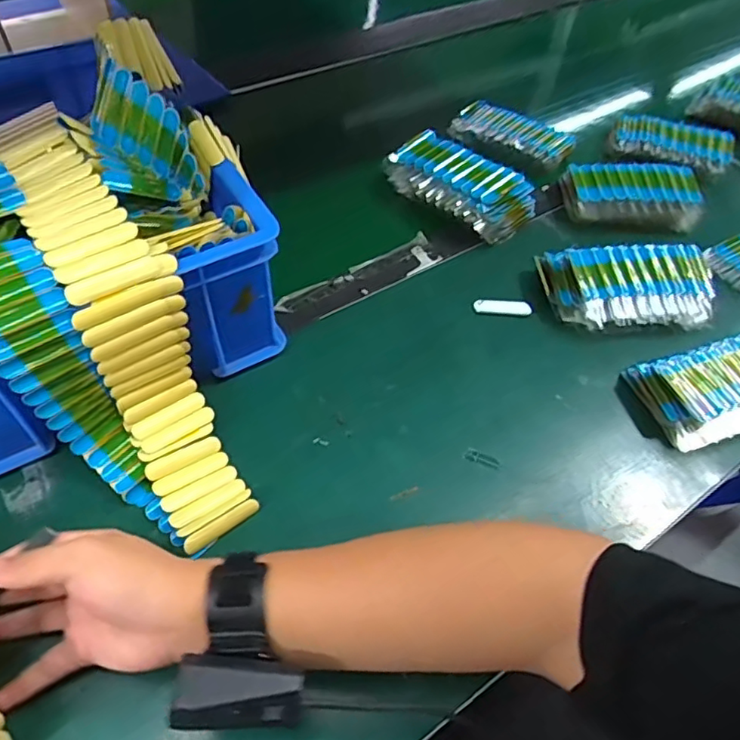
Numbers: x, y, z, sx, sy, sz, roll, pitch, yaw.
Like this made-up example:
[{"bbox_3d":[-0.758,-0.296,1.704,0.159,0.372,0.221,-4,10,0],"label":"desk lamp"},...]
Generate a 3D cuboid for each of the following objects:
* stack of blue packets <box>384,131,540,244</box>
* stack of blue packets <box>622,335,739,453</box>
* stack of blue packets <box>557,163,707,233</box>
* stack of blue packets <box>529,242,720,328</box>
[{"bbox_3d":[0.103,-0.224,0.699,0.181,0.063,0.096,37,59,21],"label":"stack of blue packets"},{"bbox_3d":[0.354,0.014,0.558,0.187,0.037,0.101,-12,55,-13],"label":"stack of blue packets"},{"bbox_3d":[0.331,-0.221,0.725,0.161,0.042,0.095,-3,54,-6],"label":"stack of blue packets"},{"bbox_3d":[0.282,-0.090,0.614,0.184,0.044,0.094,2,53,-3],"label":"stack of blue packets"}]

